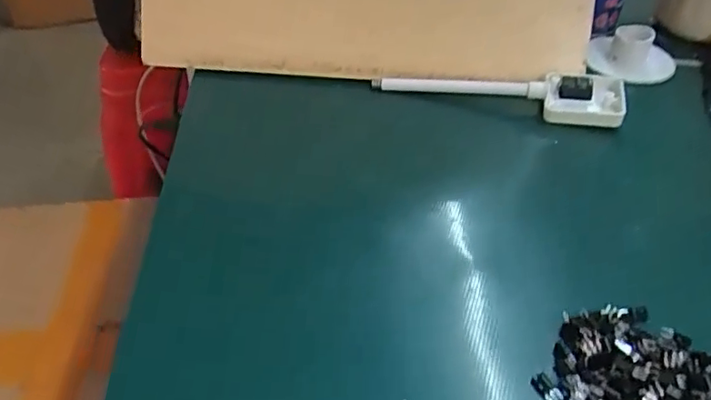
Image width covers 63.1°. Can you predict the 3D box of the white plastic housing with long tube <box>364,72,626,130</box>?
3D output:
[{"bbox_3d":[0.092,-0.074,0.383,0.158,0.021,0.031,10,40,11],"label":"white plastic housing with long tube"}]

